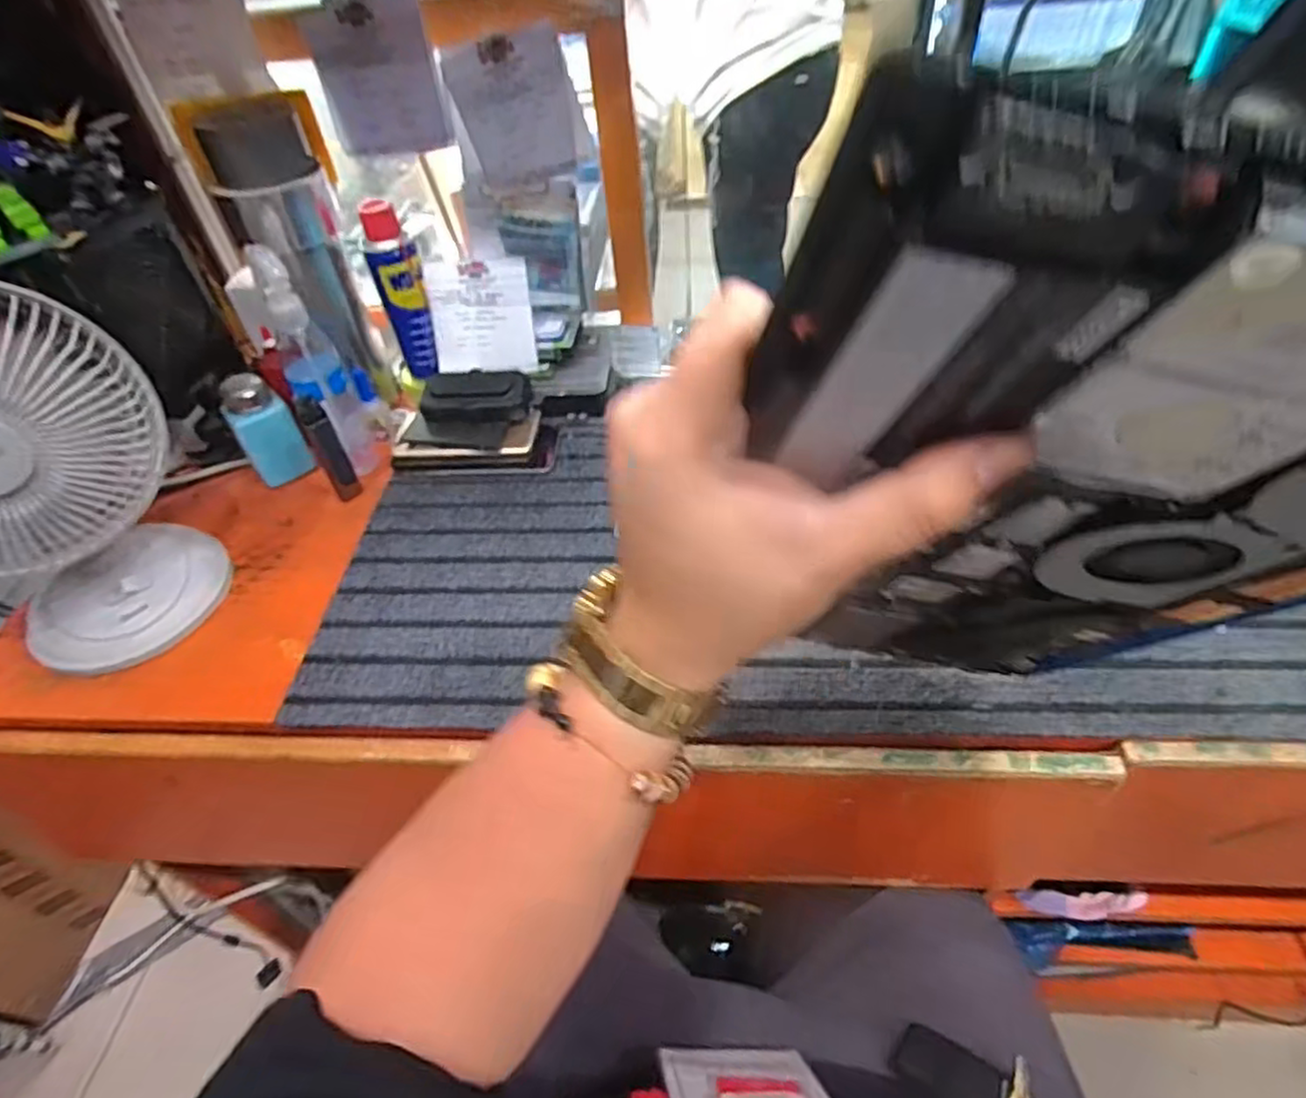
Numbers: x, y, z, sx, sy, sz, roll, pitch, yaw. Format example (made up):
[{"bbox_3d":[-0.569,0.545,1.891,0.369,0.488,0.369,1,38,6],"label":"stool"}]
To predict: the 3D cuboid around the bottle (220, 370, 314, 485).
[{"bbox_3d":[-0.371,-0.113,0.674,0.052,0.103,0.039,-27,49,-20],"label":"bottle"}]

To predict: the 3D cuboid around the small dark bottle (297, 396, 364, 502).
[{"bbox_3d":[-0.300,-0.095,0.647,0.024,0.097,0.018,-19,47,-13],"label":"small dark bottle"}]

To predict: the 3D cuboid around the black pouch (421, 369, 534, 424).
[{"bbox_3d":[-0.171,-0.147,0.675,0.108,0.031,0.040,1,46,7],"label":"black pouch"}]

